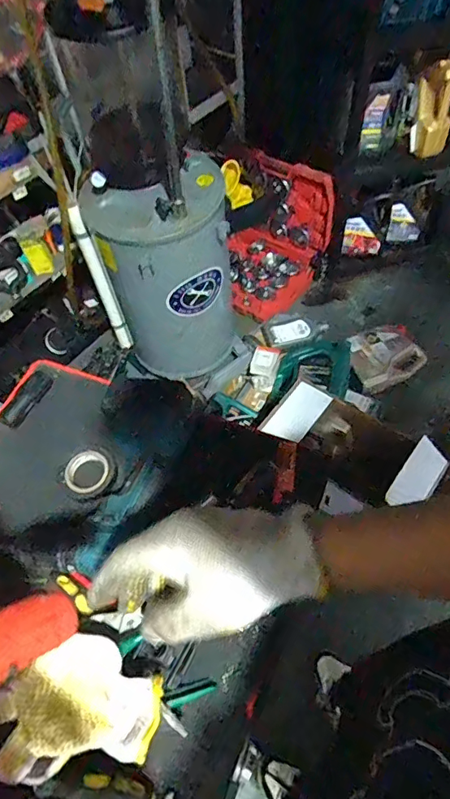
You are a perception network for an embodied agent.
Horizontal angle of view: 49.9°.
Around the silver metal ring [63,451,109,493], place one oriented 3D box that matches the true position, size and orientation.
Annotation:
[{"bbox_3d":[-0.177,0.091,0.616,0.056,0.015,0.057,-2,58,3],"label":"silver metal ring"}]

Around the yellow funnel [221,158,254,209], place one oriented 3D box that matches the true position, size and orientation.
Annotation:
[{"bbox_3d":[0.039,-0.619,1.404,0.081,0.074,0.150,-10,58,-2],"label":"yellow funnel"}]

